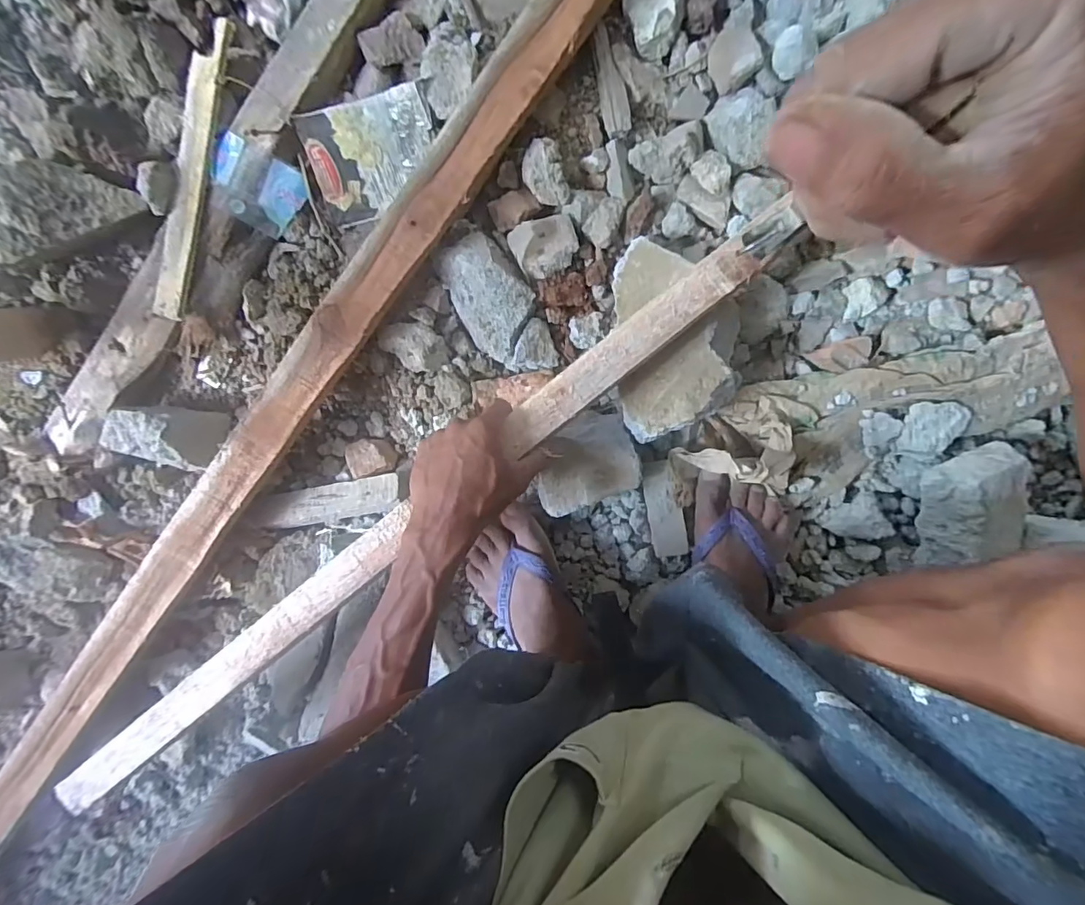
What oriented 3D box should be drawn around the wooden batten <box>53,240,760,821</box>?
[{"bbox_3d":[-0.142,0.082,0.468,0.814,0.013,0.041,-39,97,4],"label":"wooden batten"}]

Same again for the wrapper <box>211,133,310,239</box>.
[{"bbox_3d":[-0.303,-0.281,0.536,0.085,0.030,0.073,29,103,-2],"label":"wrapper"}]

